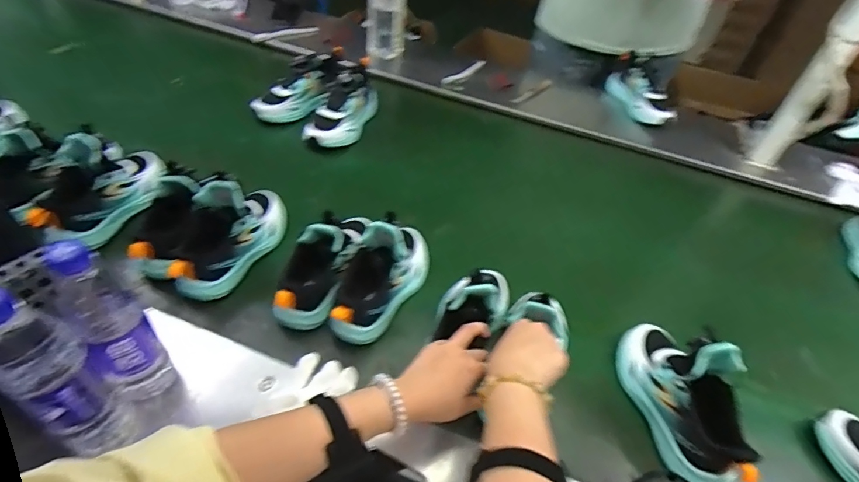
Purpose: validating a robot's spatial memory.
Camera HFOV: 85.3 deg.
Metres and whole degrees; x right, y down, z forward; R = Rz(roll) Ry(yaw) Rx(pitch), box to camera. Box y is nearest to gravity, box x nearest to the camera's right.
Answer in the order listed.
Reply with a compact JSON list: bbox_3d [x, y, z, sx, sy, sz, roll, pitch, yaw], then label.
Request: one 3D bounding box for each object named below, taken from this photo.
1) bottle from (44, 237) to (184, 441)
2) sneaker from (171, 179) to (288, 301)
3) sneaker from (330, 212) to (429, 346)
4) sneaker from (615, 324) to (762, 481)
[{"bbox_3d":[-0.327,0.088,0.479,0.058,0.237,0.066,-31,56,-32],"label":"bottle"},{"bbox_3d":[-0.293,-0.023,0.671,0.088,0.124,0.213,17,46,9],"label":"sneaker"},{"bbox_3d":[-0.068,0.032,0.652,0.087,0.122,0.211,25,48,17],"label":"sneaker"},{"bbox_3d":[0.318,0.182,0.572,0.082,0.120,0.219,-1,46,-8],"label":"sneaker"}]

